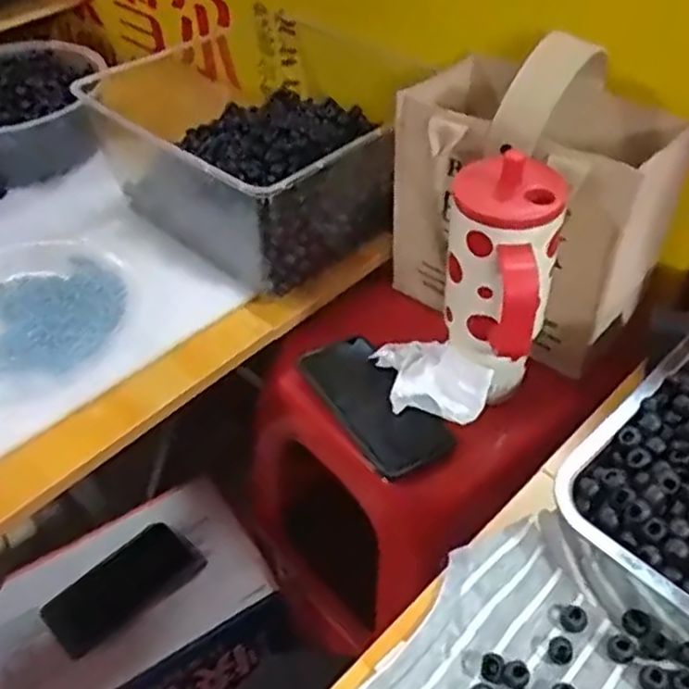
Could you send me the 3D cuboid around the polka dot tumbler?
[{"bbox_3d":[0.130,-0.037,0.585,0.083,0.197,0.111,-7,46,-3],"label":"polka dot tumbler"}]

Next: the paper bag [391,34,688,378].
[{"bbox_3d":[0.174,-0.146,0.670,0.144,0.258,0.225,-37,54,-28],"label":"paper bag"}]

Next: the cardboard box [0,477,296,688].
[{"bbox_3d":[-0.253,0.353,0.879,0.325,0.167,0.217,-26,50,-20],"label":"cardboard box"}]

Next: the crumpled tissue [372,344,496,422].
[{"bbox_3d":[0.070,0.027,0.660,0.076,0.036,0.112,-27,50,-21],"label":"crumpled tissue"}]

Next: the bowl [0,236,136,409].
[{"bbox_3d":[-0.313,-0.033,0.713,0.217,0.032,0.205,-35,54,-27],"label":"bowl"}]

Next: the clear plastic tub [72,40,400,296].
[{"bbox_3d":[-0.067,-0.204,0.780,0.268,0.142,0.280,-34,53,-26],"label":"clear plastic tub"}]

